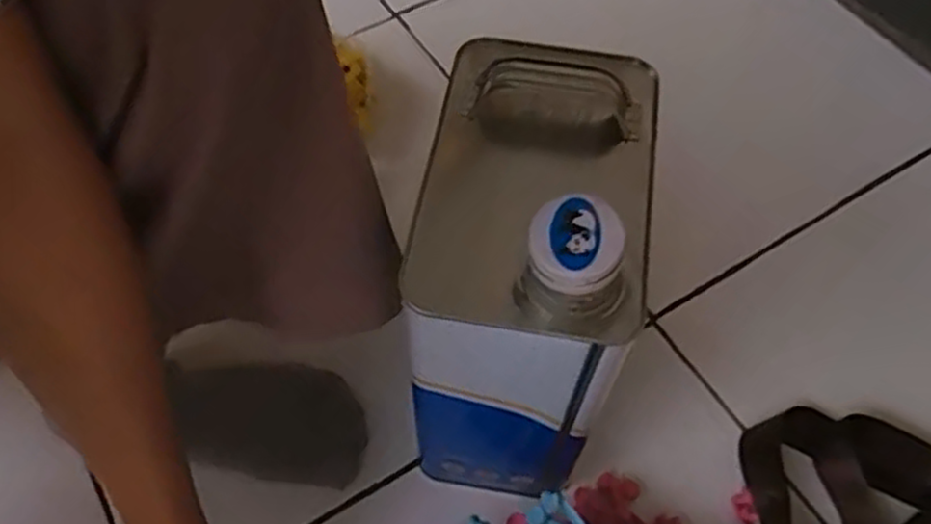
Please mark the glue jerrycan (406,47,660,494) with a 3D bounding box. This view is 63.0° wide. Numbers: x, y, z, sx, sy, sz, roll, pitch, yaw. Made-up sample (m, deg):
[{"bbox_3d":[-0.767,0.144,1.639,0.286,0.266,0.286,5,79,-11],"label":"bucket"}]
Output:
[{"bbox_3d":[0.027,0.024,0.437,0.105,0.264,0.155,4,59,1],"label":"glue jerrycan"}]

